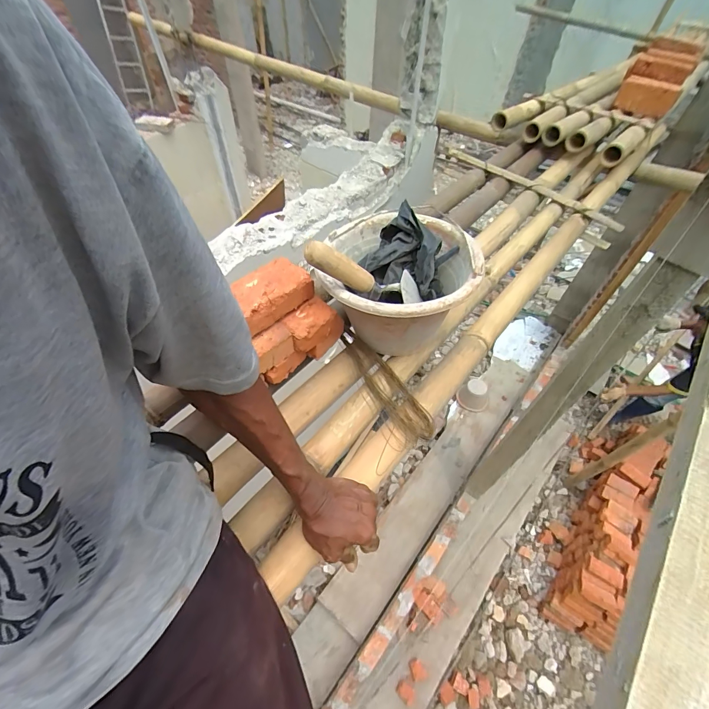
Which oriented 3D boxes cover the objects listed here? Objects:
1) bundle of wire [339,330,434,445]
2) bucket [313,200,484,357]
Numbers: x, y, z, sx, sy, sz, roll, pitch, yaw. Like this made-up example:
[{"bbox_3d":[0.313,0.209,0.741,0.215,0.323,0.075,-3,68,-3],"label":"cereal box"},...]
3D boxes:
[{"bbox_3d":[0.049,0.045,0.590,0.059,0.026,0.224,-21,56,-17],"label":"bundle of wire"},{"bbox_3d":[0.067,-0.113,0.593,0.239,0.176,0.238,1,52,-1],"label":"bucket"}]

